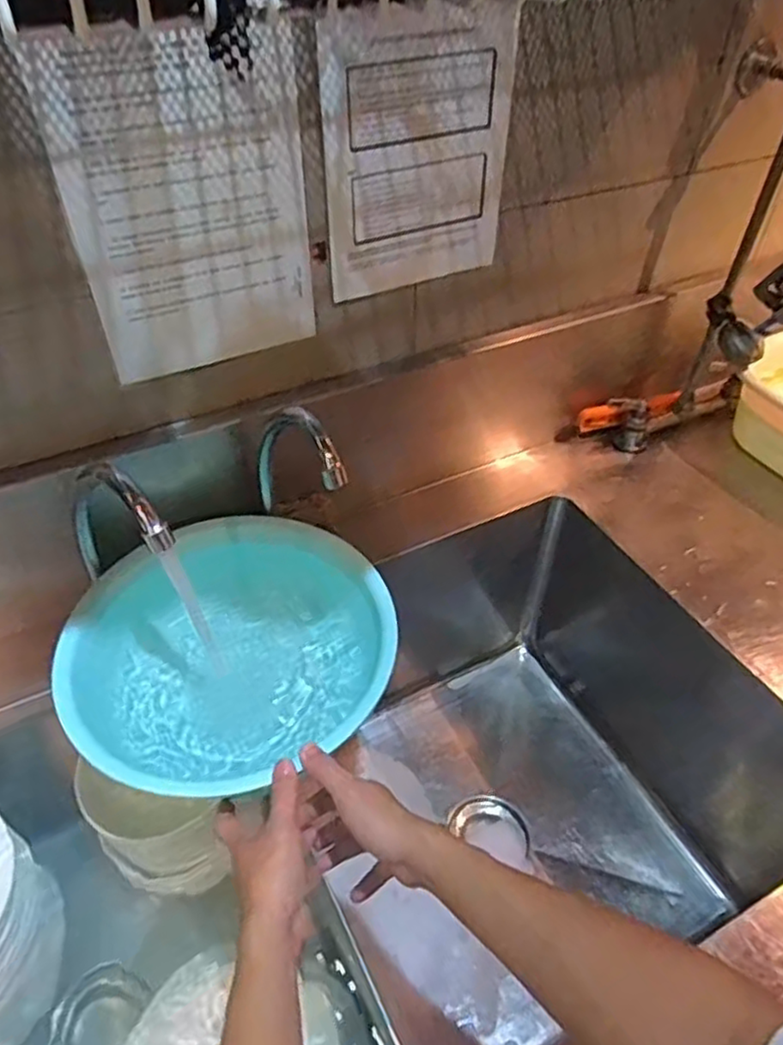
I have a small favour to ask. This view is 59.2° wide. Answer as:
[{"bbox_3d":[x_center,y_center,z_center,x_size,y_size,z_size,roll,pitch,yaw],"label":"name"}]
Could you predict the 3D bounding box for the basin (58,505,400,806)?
[{"bbox_3d":[-0.168,0.127,0.712,0.309,0.077,0.275,-27,51,-25],"label":"basin"}]

